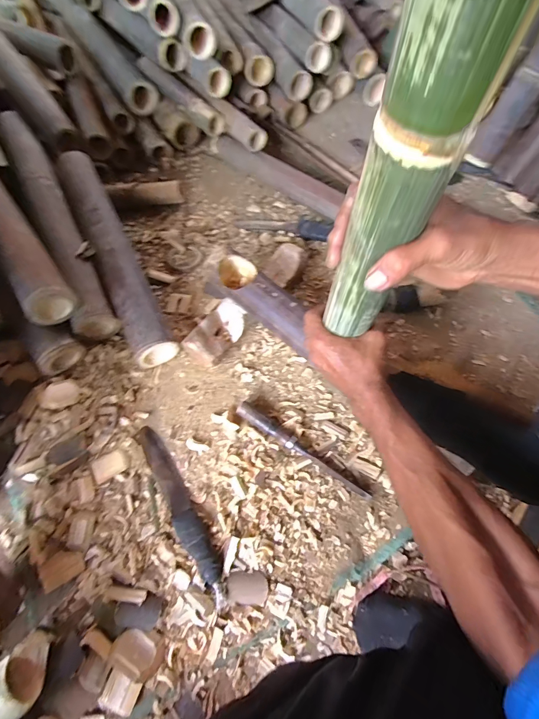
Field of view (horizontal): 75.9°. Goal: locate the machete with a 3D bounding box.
[{"bbox_3d":[-0.145,0.208,0.526,0.035,0.026,0.255,-29,68,-14],"label":"machete"}]

